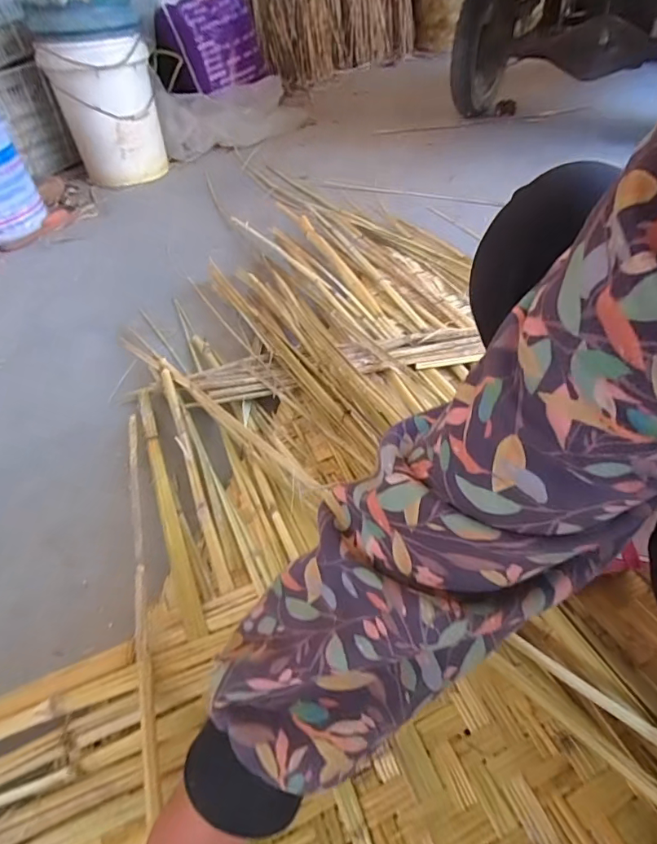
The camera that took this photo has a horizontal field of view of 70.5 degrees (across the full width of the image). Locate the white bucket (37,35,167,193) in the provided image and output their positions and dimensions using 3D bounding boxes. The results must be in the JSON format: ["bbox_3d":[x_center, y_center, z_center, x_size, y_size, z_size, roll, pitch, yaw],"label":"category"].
[{"bbox_3d":[-0.695,-0.995,1.472,0.279,0.348,0.279,-21,45,-15],"label":"white bucket"}]

